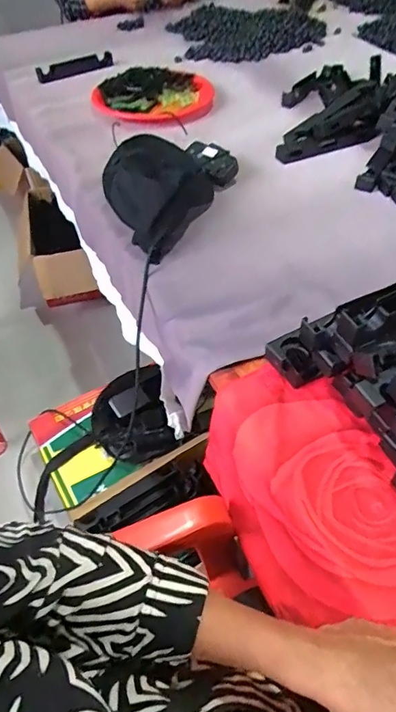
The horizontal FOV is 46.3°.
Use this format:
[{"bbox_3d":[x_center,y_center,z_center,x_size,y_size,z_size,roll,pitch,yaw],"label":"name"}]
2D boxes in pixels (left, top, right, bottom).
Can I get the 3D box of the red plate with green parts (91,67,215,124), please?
[{"bbox_3d":[-0.083,-0.542,0.964,0.198,0.057,0.210,35,58,27],"label":"red plate with green parts"}]

